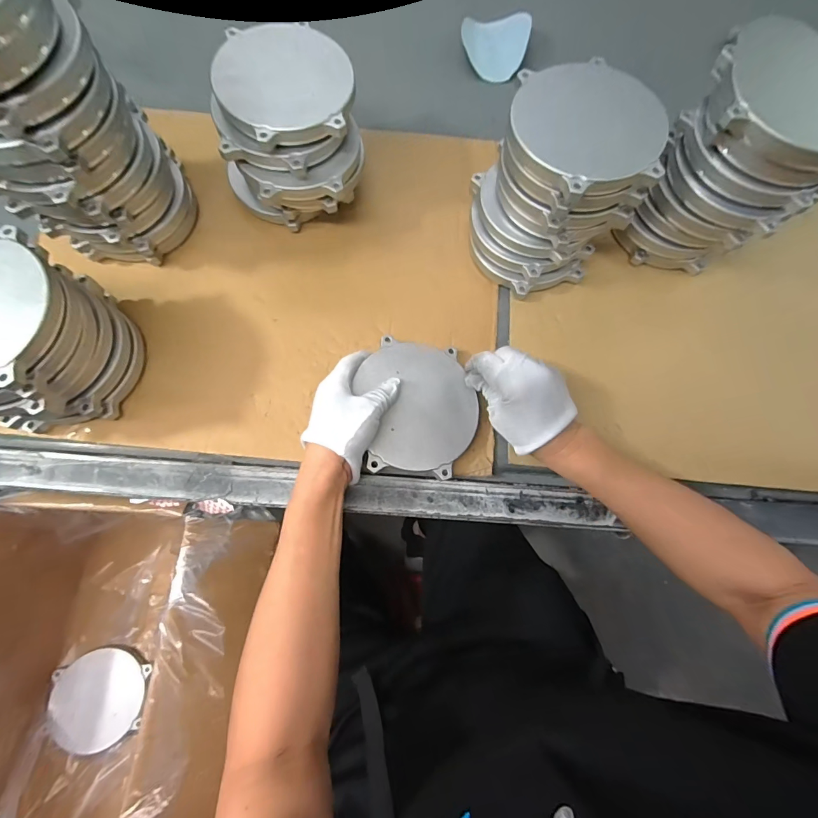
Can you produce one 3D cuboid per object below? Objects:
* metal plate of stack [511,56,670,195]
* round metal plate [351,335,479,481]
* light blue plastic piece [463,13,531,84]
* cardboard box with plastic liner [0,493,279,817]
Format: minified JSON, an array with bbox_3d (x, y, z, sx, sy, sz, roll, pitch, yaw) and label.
[{"bbox_3d":[0.155,-0.244,0.327,0.130,0.015,0.128,0,72,-1],"label":"metal plate of stack"},{"bbox_3d":[0.010,-0.005,0.378,0.117,0.025,0.132,5,72,0],"label":"round metal plate"},{"bbox_3d":[0.121,-0.506,0.531,0.090,0.015,0.088,3,94,11],"label":"light blue plastic piece"},{"bbox_3d":[-0.401,0.363,0.505,0.331,0.204,0.443,2,72,-1],"label":"cardboard box with plastic liner"}]

